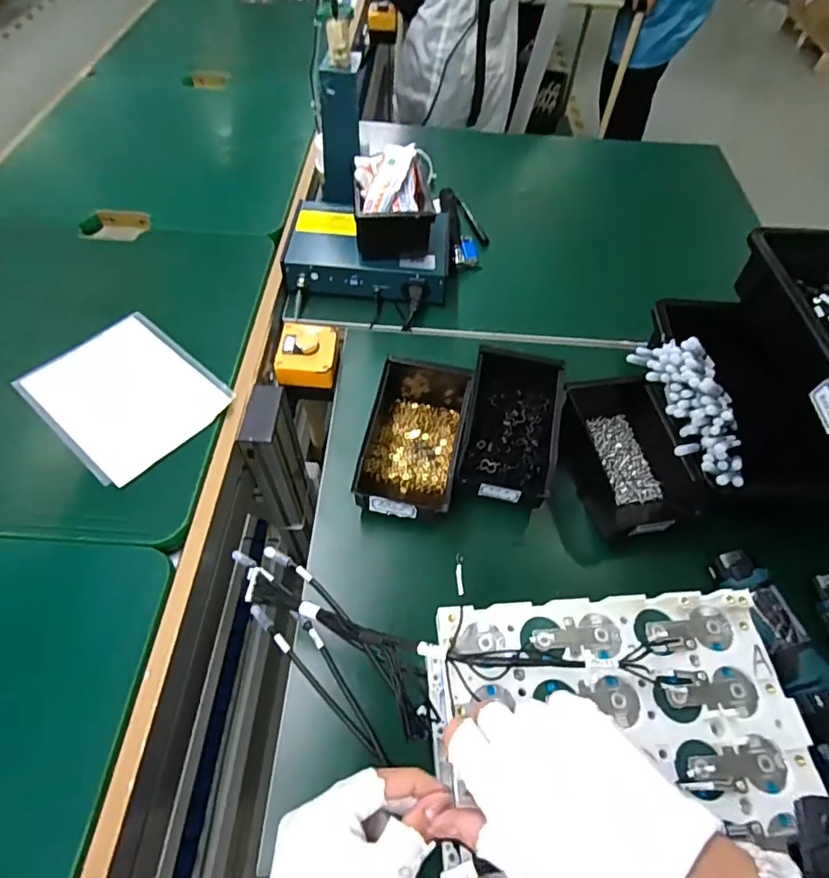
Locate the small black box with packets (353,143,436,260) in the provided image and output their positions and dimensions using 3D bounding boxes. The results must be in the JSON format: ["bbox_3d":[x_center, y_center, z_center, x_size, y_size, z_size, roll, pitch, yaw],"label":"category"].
[{"bbox_3d":[-0.031,-0.334,0.733,0.105,0.075,0.152,-2,56,-4],"label":"small black box with packets"}]

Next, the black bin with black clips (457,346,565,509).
[{"bbox_3d":[0.111,-0.017,0.599,0.101,0.064,0.184,10,56,4],"label":"black bin with black clips"}]

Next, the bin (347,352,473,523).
[{"bbox_3d":[0.002,-0.006,0.592,0.104,0.073,0.195,11,56,5],"label":"bin"}]

